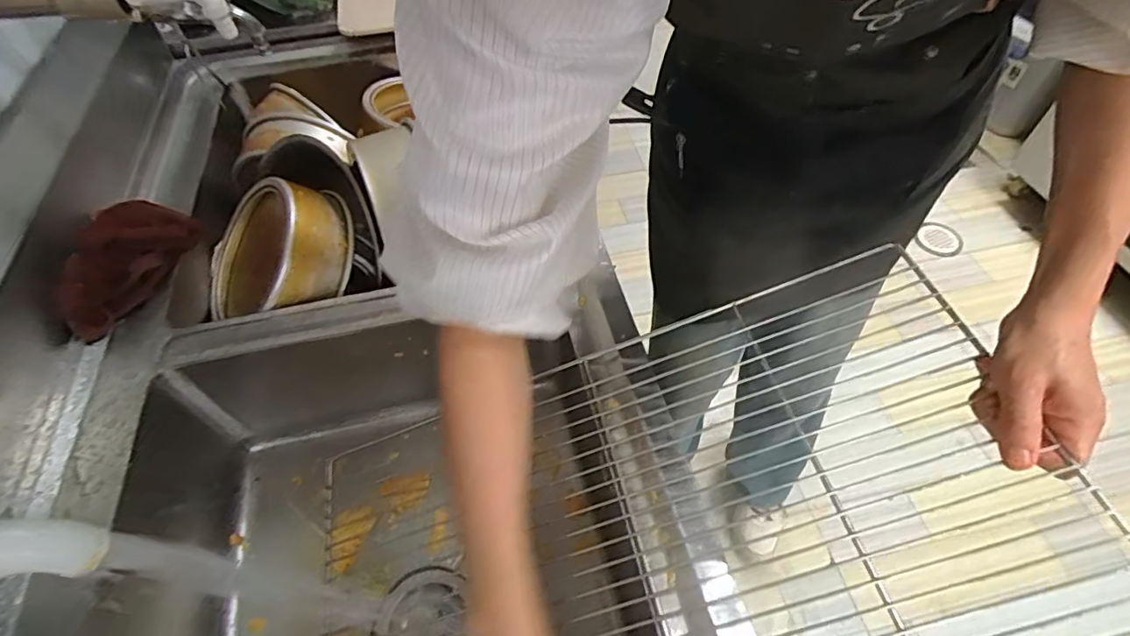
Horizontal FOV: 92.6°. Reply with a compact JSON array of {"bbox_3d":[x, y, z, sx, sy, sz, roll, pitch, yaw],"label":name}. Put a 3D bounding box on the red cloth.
[{"bbox_3d":[-0.459,-0.069,0.567,0.048,0.076,0.176,4,54,4],"label":"red cloth"}]

